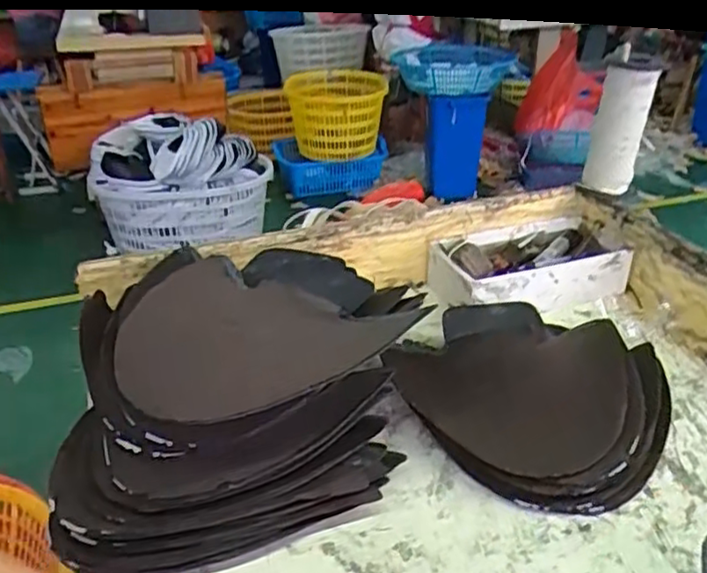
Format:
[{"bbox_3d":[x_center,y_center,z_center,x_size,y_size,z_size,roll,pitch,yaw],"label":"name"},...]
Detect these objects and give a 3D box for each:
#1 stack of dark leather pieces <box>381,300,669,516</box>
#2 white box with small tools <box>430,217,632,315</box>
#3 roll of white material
[{"bbox_3d":[0.136,0.079,0.539,0.204,0.049,0.207,15,33,26],"label":"stack of dark leather pieces"},{"bbox_3d":[0.177,-0.022,0.690,0.188,0.051,0.099,-10,31,-18],"label":"white box with small tools"},{"bbox_3d":[0.273,-0.161,0.696,0.053,0.125,0.043,9,30,16],"label":"roll of white material"}]

